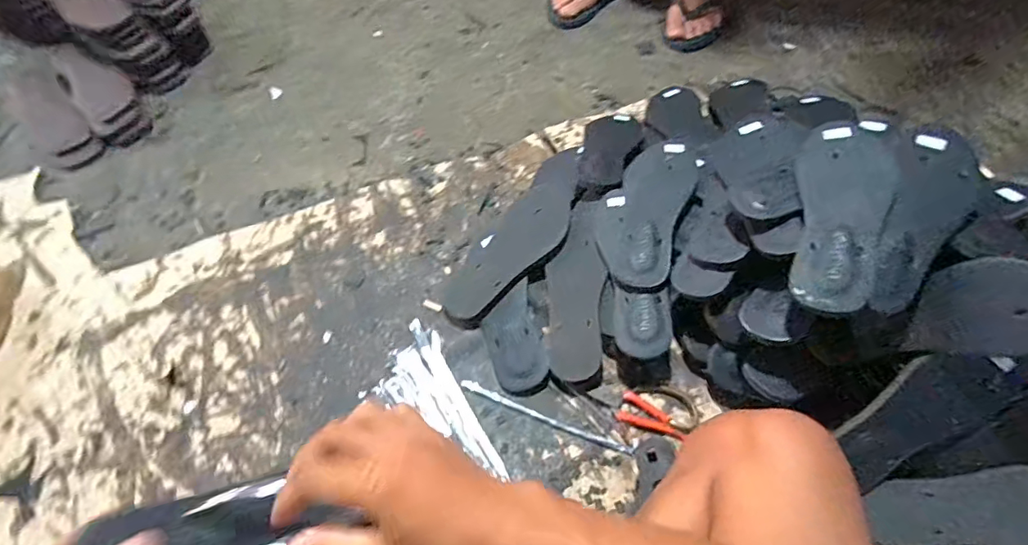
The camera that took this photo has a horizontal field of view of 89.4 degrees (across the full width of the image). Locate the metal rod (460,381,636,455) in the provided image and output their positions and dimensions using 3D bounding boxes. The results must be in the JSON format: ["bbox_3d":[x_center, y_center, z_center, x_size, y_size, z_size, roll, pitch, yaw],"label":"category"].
[{"bbox_3d":[0.040,0.188,0.673,0.232,0.011,0.011,20,63,12],"label":"metal rod"}]

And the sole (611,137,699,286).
[{"bbox_3d":[0.187,-0.085,0.713,0.094,0.014,0.218,12,71,26],"label":"sole"}]

